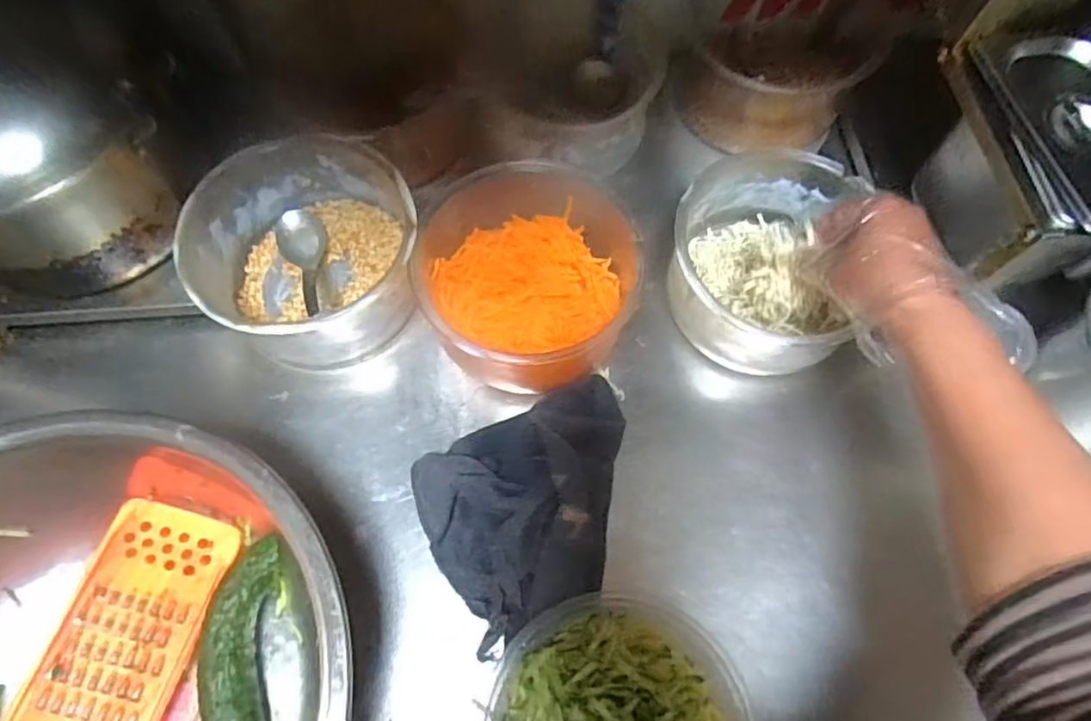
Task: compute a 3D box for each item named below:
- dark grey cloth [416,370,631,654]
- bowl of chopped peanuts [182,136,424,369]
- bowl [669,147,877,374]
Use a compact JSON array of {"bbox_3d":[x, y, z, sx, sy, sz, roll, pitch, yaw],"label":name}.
[{"bbox_3d":[0.000,0.103,0.478,0.179,0.049,0.148,-26,70,-12],"label":"dark grey cloth"},{"bbox_3d":[-0.192,-0.085,0.520,0.163,0.090,0.167,1,67,-1],"label":"bowl of chopped peanuts"},{"bbox_3d":[0.175,-0.085,0.537,0.139,0.092,0.165,11,67,3],"label":"bowl"}]

